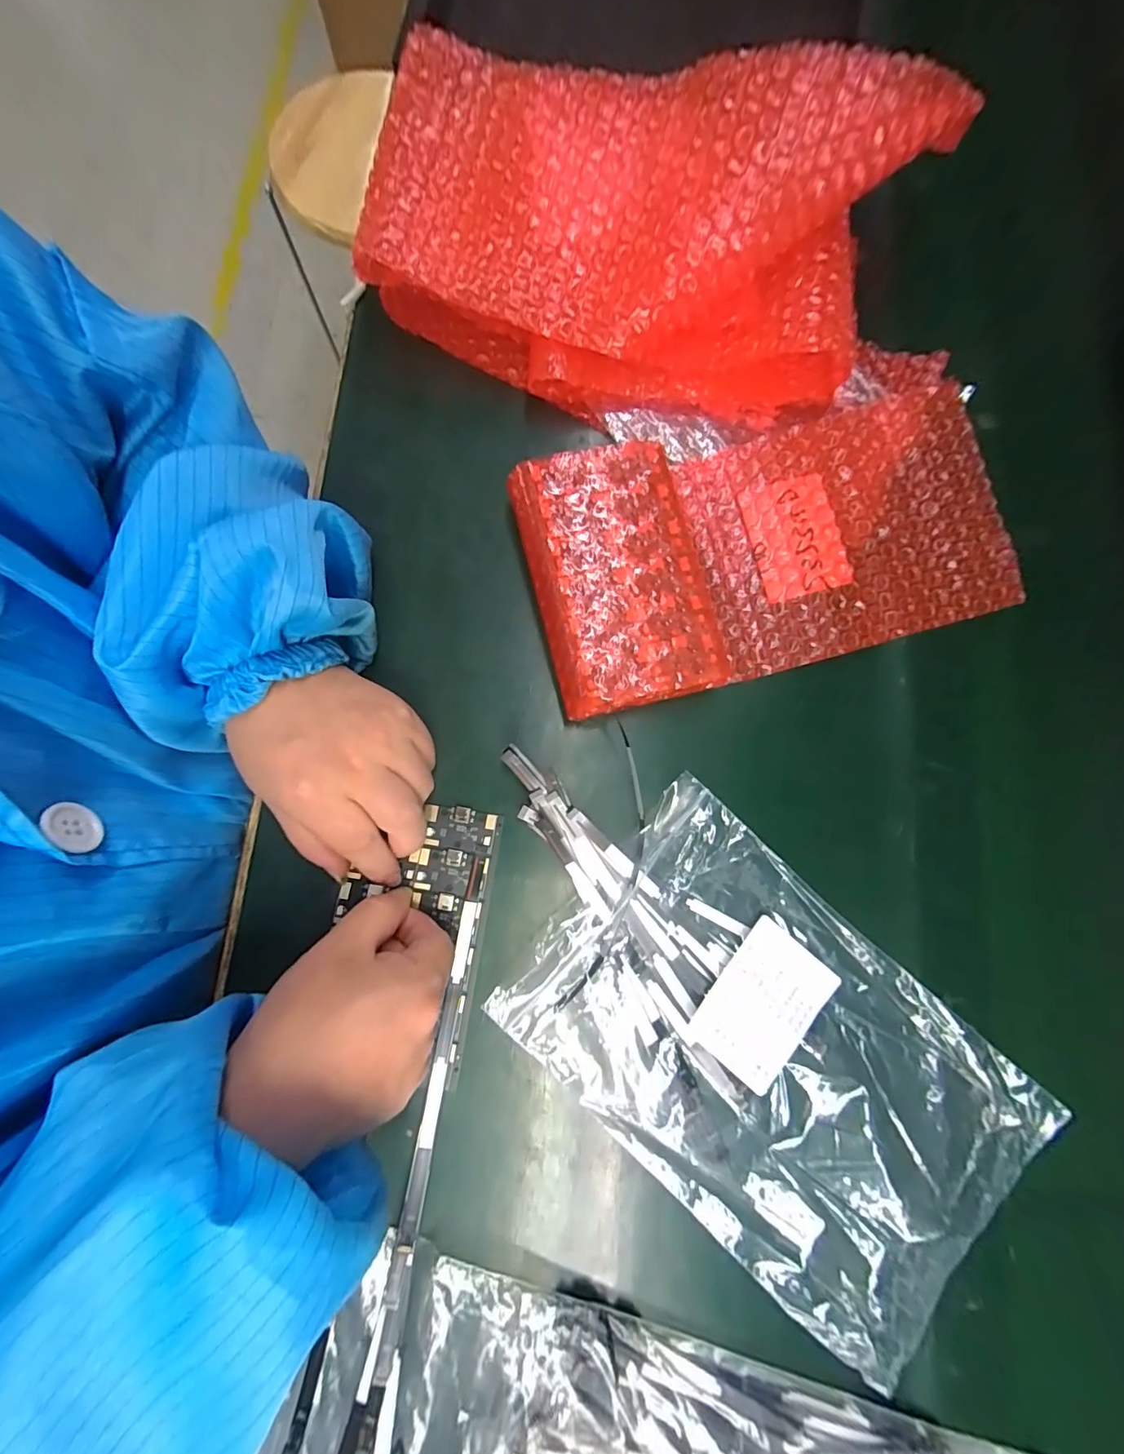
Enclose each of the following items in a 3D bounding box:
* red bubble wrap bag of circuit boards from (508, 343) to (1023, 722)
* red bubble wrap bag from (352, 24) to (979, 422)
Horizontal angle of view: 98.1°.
[{"bbox_3d":[0.115,-0.114,0.277,0.274,0.030,0.159,-18,80,-4],"label":"red bubble wrap bag of circuit boards"},{"bbox_3d":[0.035,-0.278,0.272,0.290,0.087,0.160,19,80,3],"label":"red bubble wrap bag"}]

